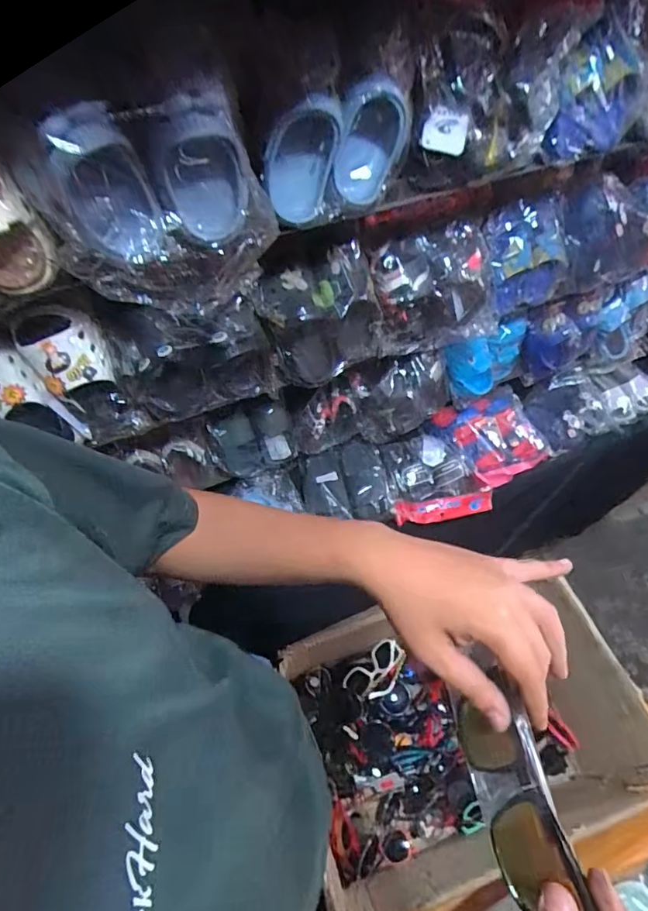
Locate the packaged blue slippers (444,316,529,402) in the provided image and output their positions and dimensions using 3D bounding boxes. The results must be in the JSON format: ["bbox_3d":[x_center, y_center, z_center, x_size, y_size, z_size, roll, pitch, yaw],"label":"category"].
[{"bbox_3d":[0.316,-0.176,0.972,0.171,0.181,0.049,-23,61,-15],"label":"packaged blue slippers"}]

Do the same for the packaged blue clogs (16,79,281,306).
[{"bbox_3d":[-0.151,-0.228,0.458,0.199,0.173,0.075,-22,60,-14],"label":"packaged blue clogs"}]

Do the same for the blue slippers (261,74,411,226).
[{"bbox_3d":[0.011,-0.310,0.503,0.150,0.110,0.052,-21,60,-13],"label":"blue slippers"}]

